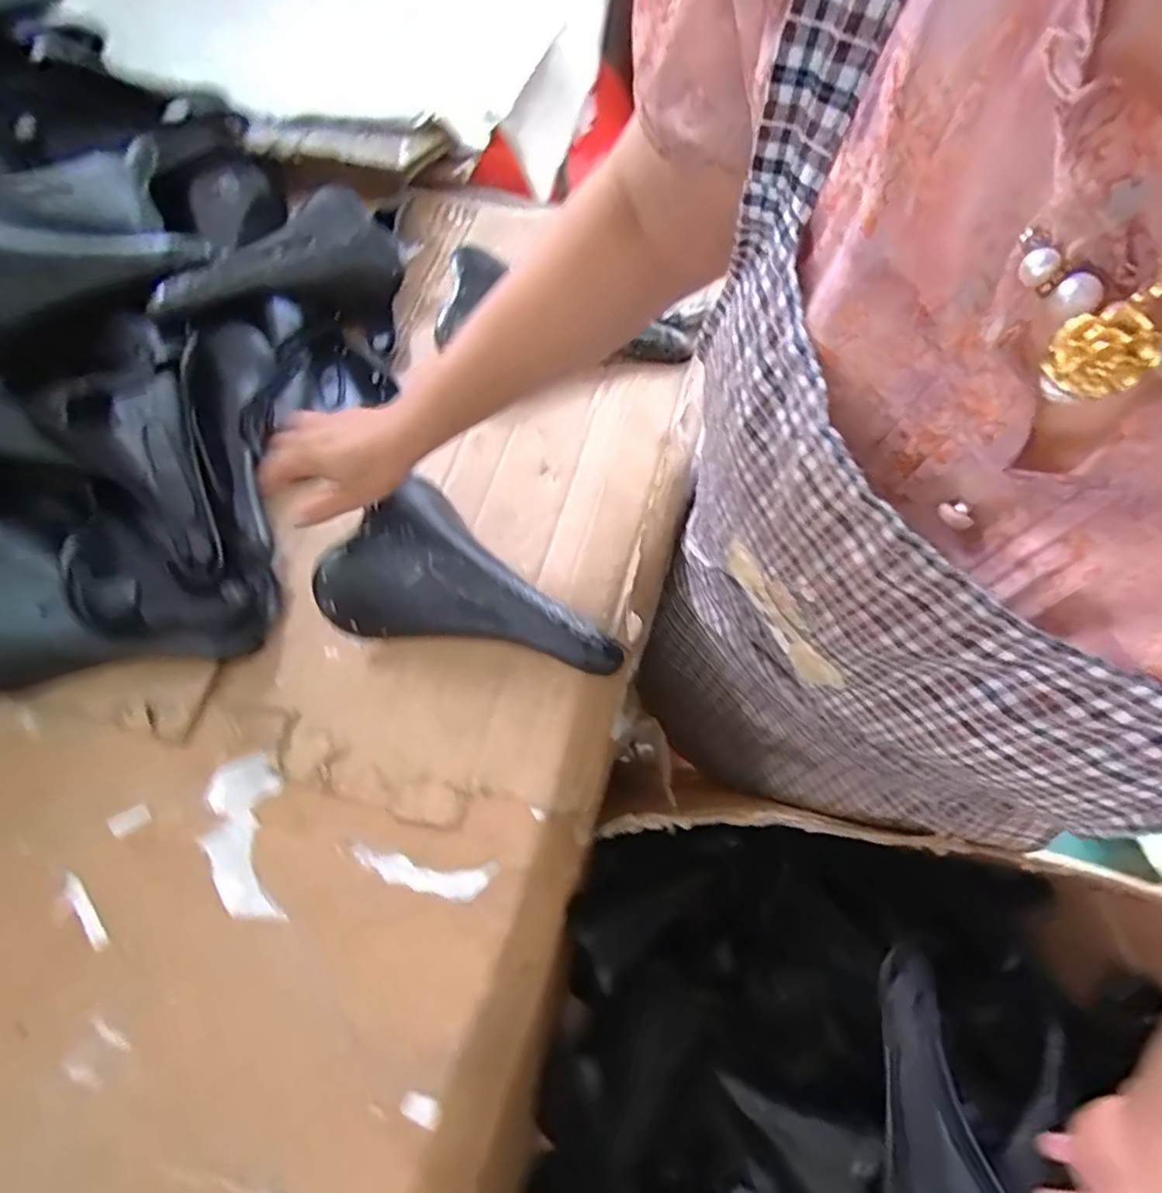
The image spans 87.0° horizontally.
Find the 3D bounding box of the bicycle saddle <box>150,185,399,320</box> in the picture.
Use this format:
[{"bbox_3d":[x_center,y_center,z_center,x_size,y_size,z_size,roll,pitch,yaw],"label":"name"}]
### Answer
[{"bbox_3d":[-0.299,-0.356,0.656,0.122,0.080,0.308,38,55,15],"label":"bicycle saddle"}]

